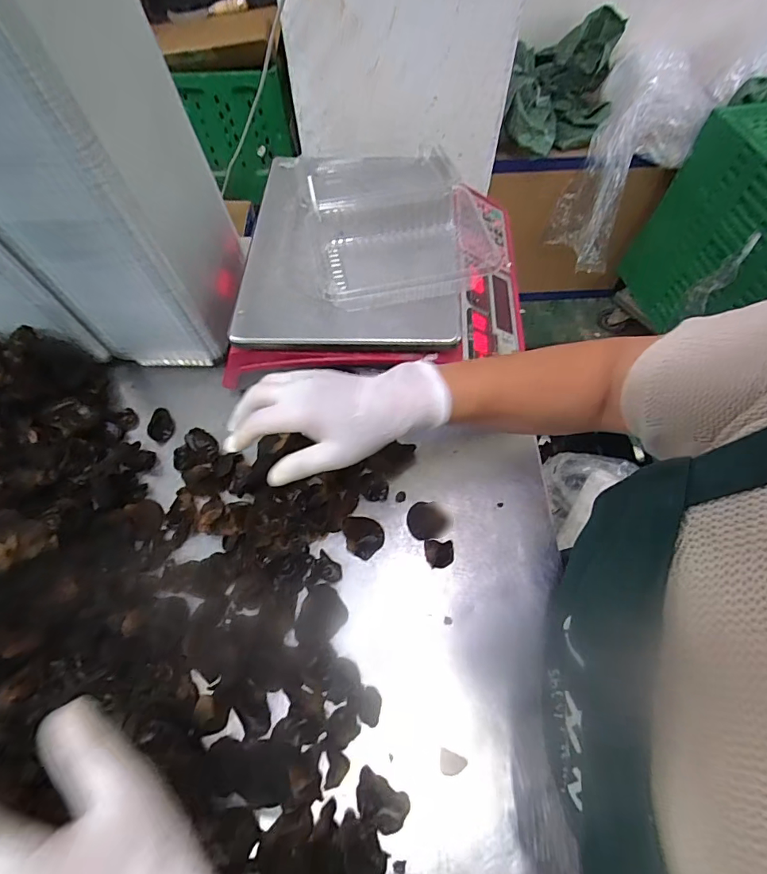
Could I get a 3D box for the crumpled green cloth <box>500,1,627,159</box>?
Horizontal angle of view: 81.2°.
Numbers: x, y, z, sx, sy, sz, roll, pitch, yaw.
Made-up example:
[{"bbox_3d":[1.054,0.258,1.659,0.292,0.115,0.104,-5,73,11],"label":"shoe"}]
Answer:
[{"bbox_3d":[0.456,-0.895,1.155,0.267,0.220,0.290,15,63,8],"label":"crumpled green cloth"}]

